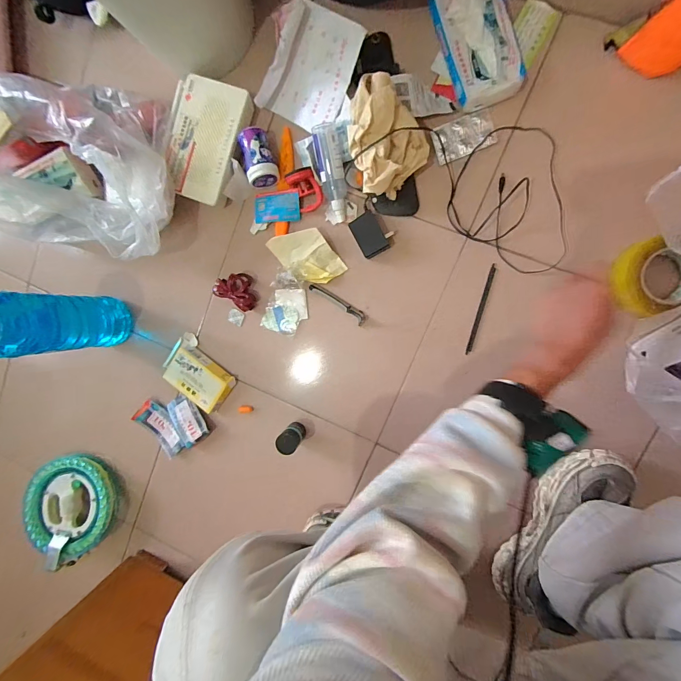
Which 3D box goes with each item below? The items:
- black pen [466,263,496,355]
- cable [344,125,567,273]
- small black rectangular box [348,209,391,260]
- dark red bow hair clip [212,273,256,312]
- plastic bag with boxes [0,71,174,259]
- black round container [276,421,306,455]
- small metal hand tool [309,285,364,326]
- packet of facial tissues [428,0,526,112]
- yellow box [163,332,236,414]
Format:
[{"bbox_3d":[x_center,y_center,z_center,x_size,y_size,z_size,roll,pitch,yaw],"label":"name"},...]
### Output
[{"bbox_3d":[0.237,-0.051,0.577,0.012,0.005,0.151,15,97,8],"label":"black pen"},{"bbox_3d":[0.206,-0.263,0.524,0.344,0.069,0.187,32,100,5],"label":"cable"},{"bbox_3d":[0.049,-0.179,0.582,0.046,0.022,0.069,-28,90,11],"label":"small black rectangular box"},{"bbox_3d":[-0.186,-0.094,0.625,0.076,0.028,0.056,31,100,2],"label":"dark red bow hair clip"},{"bbox_3d":[-0.517,-0.312,0.568,0.448,0.155,0.278,11,97,8],"label":"plastic bag with boxes"},{"bbox_3d":[-0.088,0.172,0.617,0.039,0.072,0.034,25,99,7],"label":"black round container"},{"bbox_3d":[-0.004,-0.068,0.615,0.116,0.004,0.022,34,100,5],"label":"small metal hand tool"},{"bbox_3d":[0.207,-0.451,0.518,0.102,0.043,0.182,-21,92,11],"label":"packet of facial tissues"},{"bbox_3d":[-0.274,0.065,0.660,0.137,0.030,0.095,37,100,5],"label":"yellow box"}]

